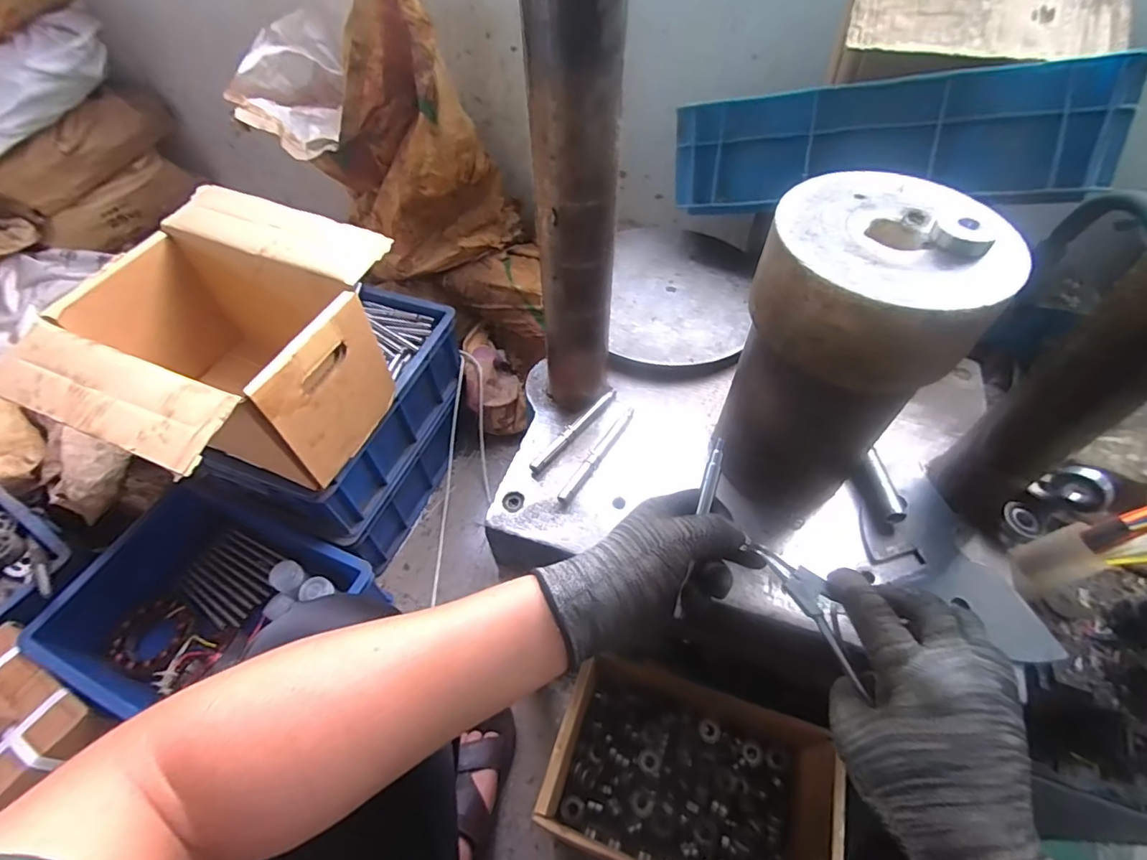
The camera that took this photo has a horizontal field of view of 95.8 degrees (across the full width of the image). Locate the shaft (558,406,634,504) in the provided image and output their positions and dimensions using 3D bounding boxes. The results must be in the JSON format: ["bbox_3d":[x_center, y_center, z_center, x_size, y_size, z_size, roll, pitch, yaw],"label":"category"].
[{"bbox_3d":[0.024,0.022,0.529,0.017,0.010,0.130,26,58,19],"label":"shaft"}]

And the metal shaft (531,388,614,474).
[{"bbox_3d":[0.001,-0.003,0.546,0.015,0.009,0.129,33,60,23],"label":"metal shaft"}]

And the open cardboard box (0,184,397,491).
[{"bbox_3d":[-0.446,-0.096,0.680,0.323,0.217,0.353,18,56,14],"label":"open cardboard box"}]

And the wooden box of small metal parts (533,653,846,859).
[{"bbox_3d":[0.137,0.432,0.651,0.309,0.195,0.219,14,55,11],"label":"wooden box of small metal parts"}]

